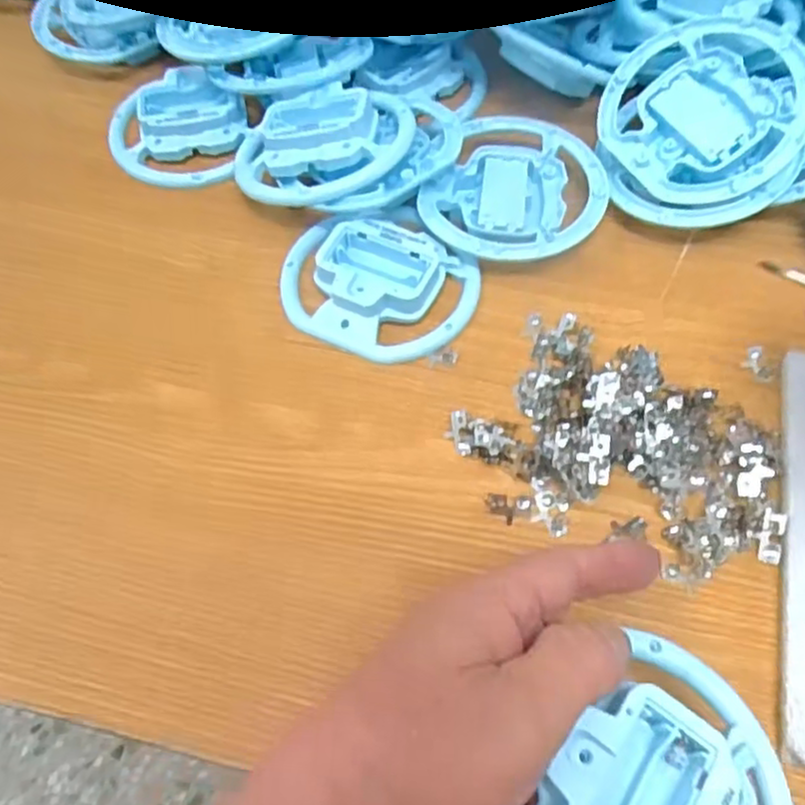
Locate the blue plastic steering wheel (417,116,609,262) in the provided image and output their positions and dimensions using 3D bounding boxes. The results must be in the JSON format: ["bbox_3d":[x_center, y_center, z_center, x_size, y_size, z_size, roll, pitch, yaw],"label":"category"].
[{"bbox_3d":[0.064,-0.115,0.393,0.092,0.019,0.104,23,64,14],"label":"blue plastic steering wheel"}]

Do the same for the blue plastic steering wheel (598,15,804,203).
[{"bbox_3d":[0.162,-0.157,0.377,0.100,0.014,0.104,-5,77,22],"label":"blue plastic steering wheel"}]

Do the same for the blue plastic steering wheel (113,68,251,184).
[{"bbox_3d":[-0.138,-0.168,0.432,0.081,0.021,0.089,0,60,1],"label":"blue plastic steering wheel"}]

